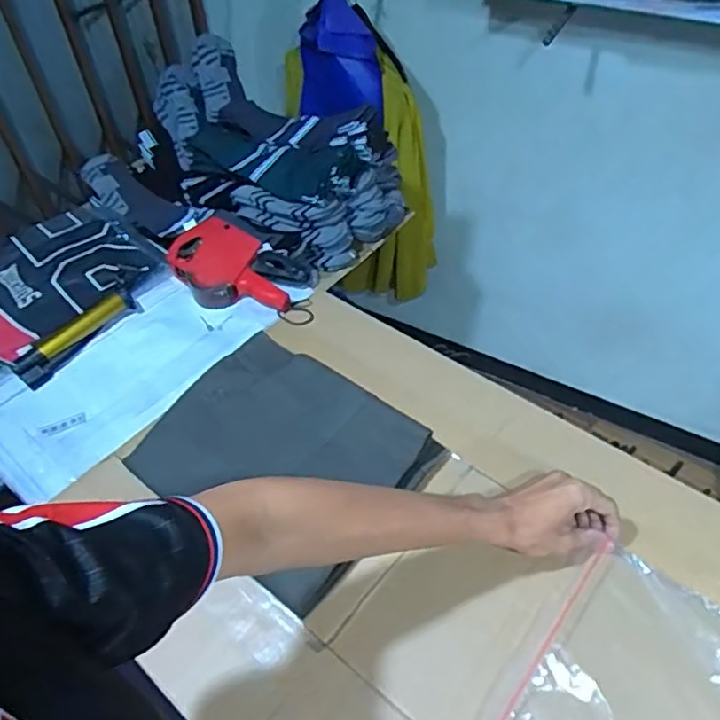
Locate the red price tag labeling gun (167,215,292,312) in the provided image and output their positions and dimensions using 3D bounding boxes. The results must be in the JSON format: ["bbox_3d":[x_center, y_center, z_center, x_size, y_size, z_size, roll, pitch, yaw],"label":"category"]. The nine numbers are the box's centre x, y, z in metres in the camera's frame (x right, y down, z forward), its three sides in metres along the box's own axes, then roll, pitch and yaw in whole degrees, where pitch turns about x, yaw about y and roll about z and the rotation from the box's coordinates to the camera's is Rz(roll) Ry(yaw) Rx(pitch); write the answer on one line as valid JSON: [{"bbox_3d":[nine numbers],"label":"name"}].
[{"bbox_3d":[-0.209,-0.138,0.949,0.114,0.065,0.227,-32,54,-23],"label":"red price tag labeling gun"}]

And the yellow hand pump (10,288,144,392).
[{"bbox_3d":[-0.408,-0.036,0.879,0.049,0.037,0.189,28,55,25],"label":"yellow hand pump"}]

